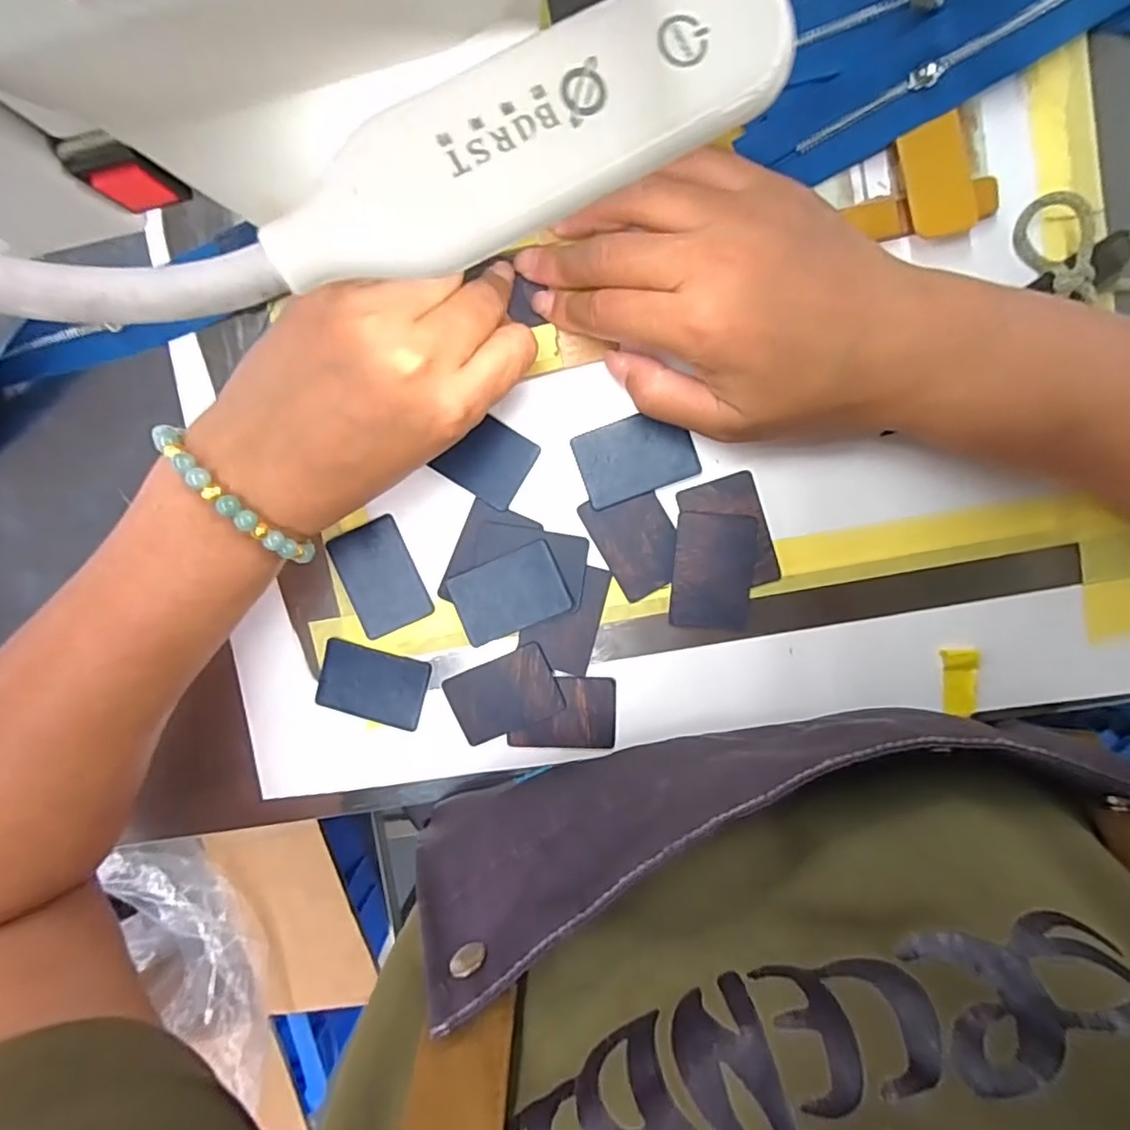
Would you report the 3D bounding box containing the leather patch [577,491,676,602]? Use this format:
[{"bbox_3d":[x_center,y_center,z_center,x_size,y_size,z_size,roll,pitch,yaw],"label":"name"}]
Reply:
[{"bbox_3d":[0.033,-0.012,0.273,0.034,0.004,0.049,-29,92,6],"label":"leather patch"}]

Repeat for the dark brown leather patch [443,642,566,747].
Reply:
[{"bbox_3d":[-0.029,0.062,0.282,0.051,0.004,0.034,-25,92,6],"label":"dark brown leather patch"}]

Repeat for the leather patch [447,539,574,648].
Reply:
[{"bbox_3d":[-0.026,0.013,0.278,0.051,0.004,0.035,-23,91,7],"label":"leather patch"}]

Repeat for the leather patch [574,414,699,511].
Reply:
[{"bbox_3d":[0.032,-0.049,0.270,0.051,0.004,0.035,-20,93,6],"label":"leather patch"}]

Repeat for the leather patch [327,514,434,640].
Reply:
[{"bbox_3d":[-0.088,0.006,0.284,0.034,0.004,0.051,-23,93,6],"label":"leather patch"}]

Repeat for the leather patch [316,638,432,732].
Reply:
[{"bbox_3d":[-0.093,0.058,0.289,0.052,0.004,0.034,15,96,3],"label":"leather patch"}]

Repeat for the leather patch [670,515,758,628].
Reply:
[{"bbox_3d":[0.067,0.003,0.271,0.035,0.004,0.052,5,95,4],"label":"leather patch"}]

